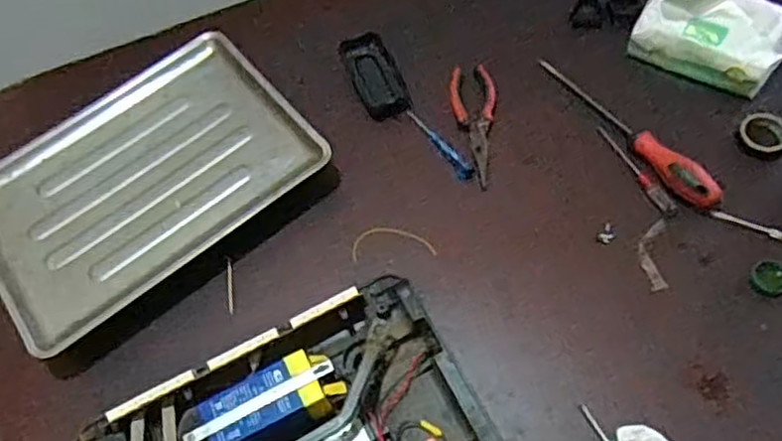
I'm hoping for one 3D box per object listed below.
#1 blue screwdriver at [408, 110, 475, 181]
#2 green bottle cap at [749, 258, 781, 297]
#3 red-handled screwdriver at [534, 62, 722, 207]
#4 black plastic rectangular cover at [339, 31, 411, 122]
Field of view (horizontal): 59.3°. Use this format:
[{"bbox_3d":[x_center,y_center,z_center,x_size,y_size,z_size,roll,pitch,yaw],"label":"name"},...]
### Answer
[{"bbox_3d":[0.051,-0.085,0.746,0.014,0.016,0.108,-34,63,-12],"label":"blue screwdriver"},{"bbox_3d":[0.343,0.053,0.622,0.035,0.013,0.033,-3,60,5],"label":"green bottle cap"},{"bbox_3d":[0.245,-0.105,0.710,0.028,0.027,0.249,-29,62,-10],"label":"red-handled screwdriver"},{"bbox_3d":[-0.018,-0.170,0.796,0.050,0.026,0.118,-21,60,-5],"label":"black plastic rectangular cover"}]

